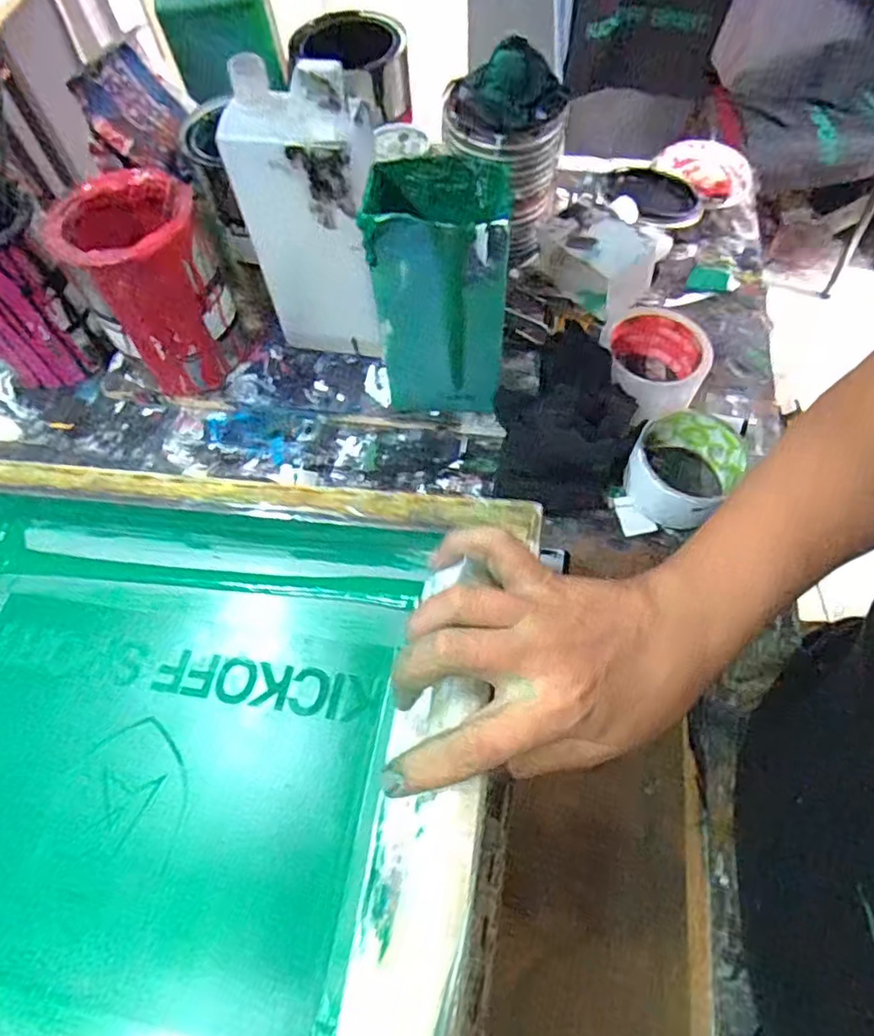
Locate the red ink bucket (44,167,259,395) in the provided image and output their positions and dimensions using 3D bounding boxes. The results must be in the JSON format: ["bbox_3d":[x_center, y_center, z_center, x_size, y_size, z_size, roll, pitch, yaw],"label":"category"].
[{"bbox_3d":[-0.231,-0.185,0.513,0.101,0.162,0.099,-1,61,2],"label":"red ink bucket"}]

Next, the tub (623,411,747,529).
[{"bbox_3d":[0.190,-0.037,0.477,0.077,0.053,0.083,-1,61,2],"label":"tub"}]

